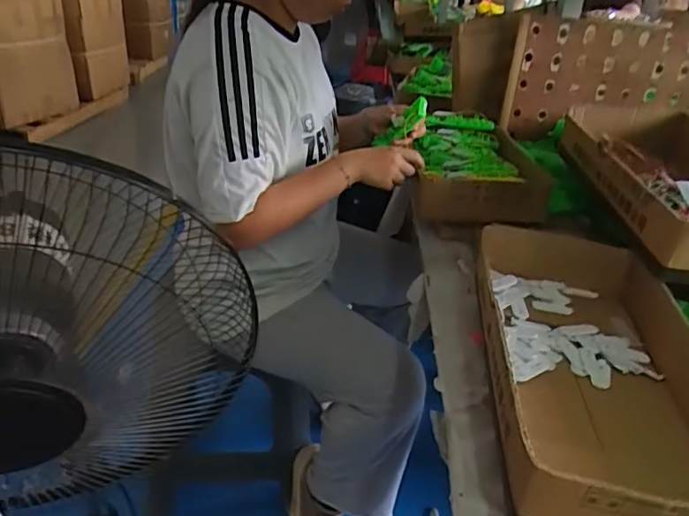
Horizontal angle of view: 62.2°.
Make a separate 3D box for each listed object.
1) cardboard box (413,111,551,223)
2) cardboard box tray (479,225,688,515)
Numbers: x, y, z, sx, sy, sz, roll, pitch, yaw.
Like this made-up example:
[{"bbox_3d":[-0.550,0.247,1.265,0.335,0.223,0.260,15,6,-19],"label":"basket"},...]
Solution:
[{"bbox_3d":[0.241,-0.193,1.123,0.213,0.072,0.440,5,29,0],"label":"cardboard box"},{"bbox_3d":[0.268,0.102,0.614,0.233,0.080,0.443,7,29,3],"label":"cardboard box tray"}]

